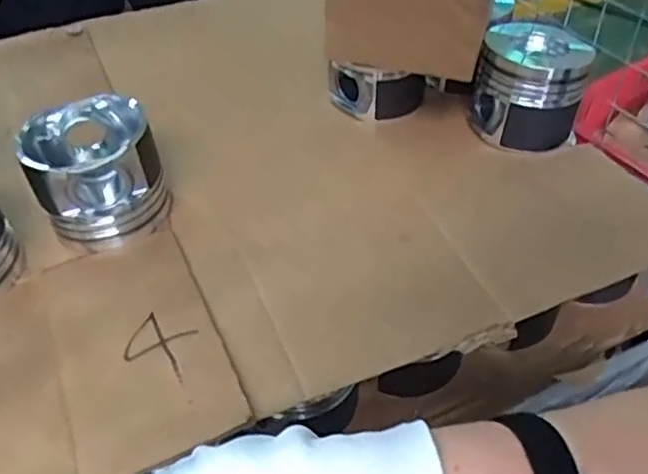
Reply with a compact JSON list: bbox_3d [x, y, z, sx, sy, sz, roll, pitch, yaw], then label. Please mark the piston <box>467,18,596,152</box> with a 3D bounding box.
[{"bbox_3d":[0.217,-0.160,0.695,0.111,0.109,0.121,15,47,14],"label":"piston"}]

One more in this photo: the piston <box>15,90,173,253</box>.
[{"bbox_3d":[-0.207,-0.060,0.596,0.113,0.093,0.103,-18,48,-17],"label":"piston"}]

